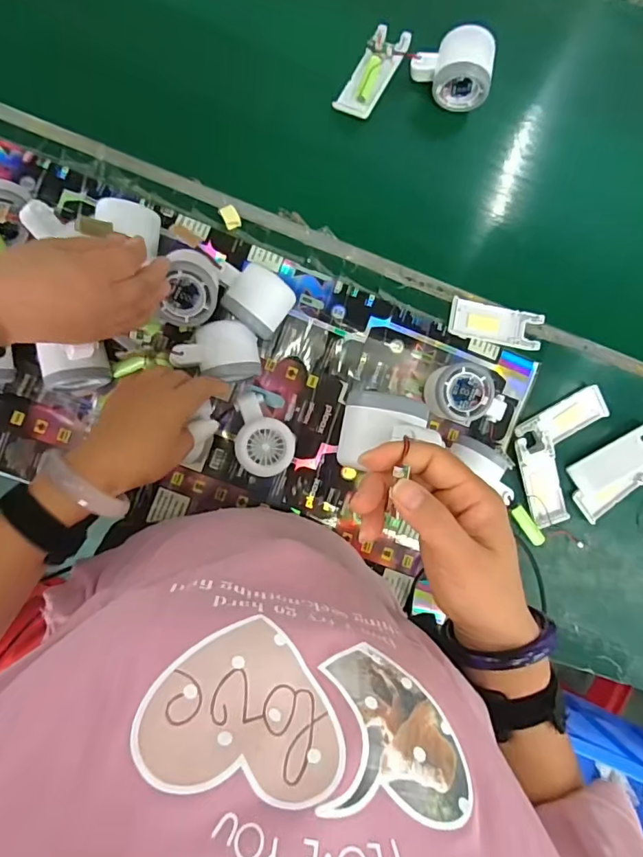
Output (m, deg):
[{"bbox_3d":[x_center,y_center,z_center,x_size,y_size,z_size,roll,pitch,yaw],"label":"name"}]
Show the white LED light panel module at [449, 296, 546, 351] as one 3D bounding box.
[{"bbox_3d":[0.191,-0.115,0.533,0.103,0.012,0.041,11,89,-6],"label":"white LED light panel module"}]

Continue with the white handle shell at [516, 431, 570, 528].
[{"bbox_3d":[0.245,0.057,0.535,0.047,0.015,0.101,-13,91,-6],"label":"white handle shell"}]

